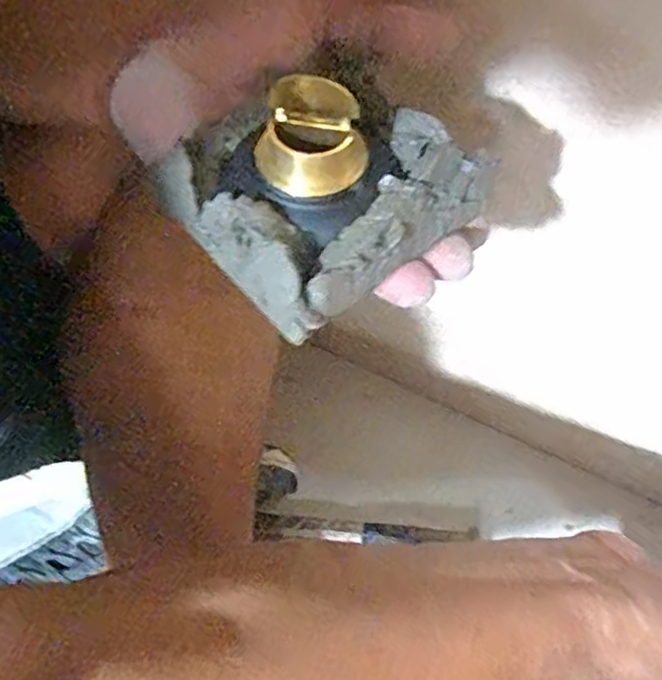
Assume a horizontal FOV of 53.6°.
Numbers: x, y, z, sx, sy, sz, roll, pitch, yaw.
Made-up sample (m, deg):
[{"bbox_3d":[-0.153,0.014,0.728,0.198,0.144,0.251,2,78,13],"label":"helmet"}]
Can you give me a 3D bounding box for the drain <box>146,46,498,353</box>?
[{"bbox_3d":[-0.008,-0.065,0.243,0.092,0.059,0.090,-34,52,-27],"label":"drain"}]

